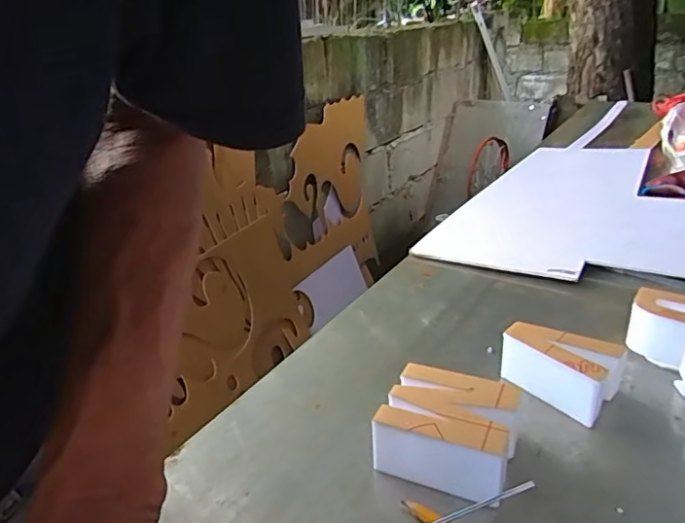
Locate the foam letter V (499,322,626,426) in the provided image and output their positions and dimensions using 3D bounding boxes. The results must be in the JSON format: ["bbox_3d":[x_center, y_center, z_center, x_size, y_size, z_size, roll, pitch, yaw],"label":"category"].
[{"bbox_3d":[0.166,0.087,0.426,0.086,0.049,0.052,14,28,30],"label":"foam letter V"}]

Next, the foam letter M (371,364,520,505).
[{"bbox_3d":[0.070,0.114,0.369,0.083,0.045,0.075,10,26,24],"label":"foam letter M"}]

